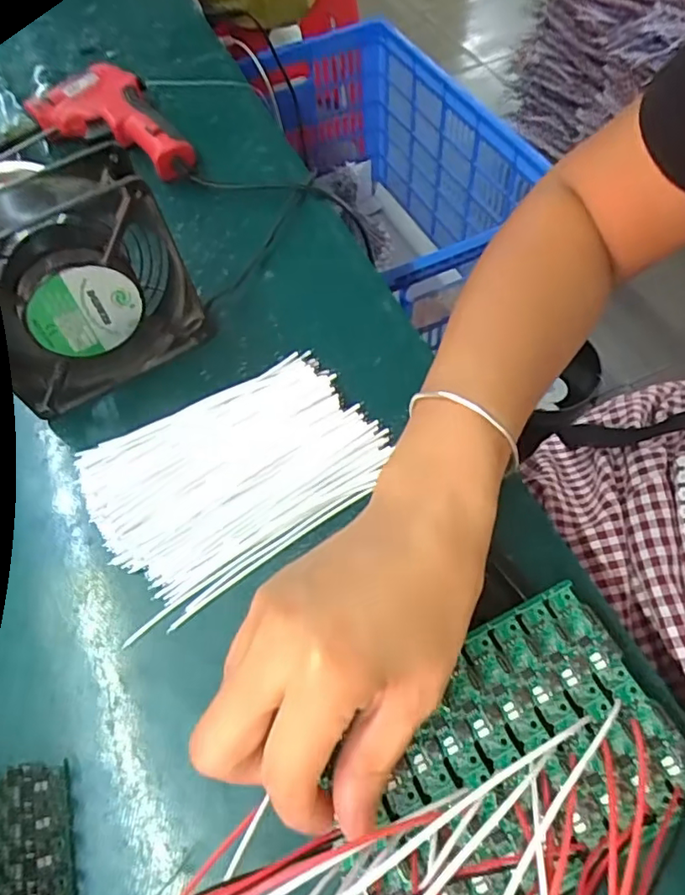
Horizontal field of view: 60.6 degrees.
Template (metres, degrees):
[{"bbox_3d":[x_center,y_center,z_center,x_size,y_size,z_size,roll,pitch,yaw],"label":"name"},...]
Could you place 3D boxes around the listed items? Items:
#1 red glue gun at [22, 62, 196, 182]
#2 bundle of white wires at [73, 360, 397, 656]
[{"bbox_3d":[-0.177,-0.270,0.482,0.157,0.025,0.083,33,64,22],"label":"red glue gun"},{"bbox_3d":[-0.062,0.010,0.329,0.154,0.026,0.111,-31,60,-16],"label":"bundle of white wires"}]

